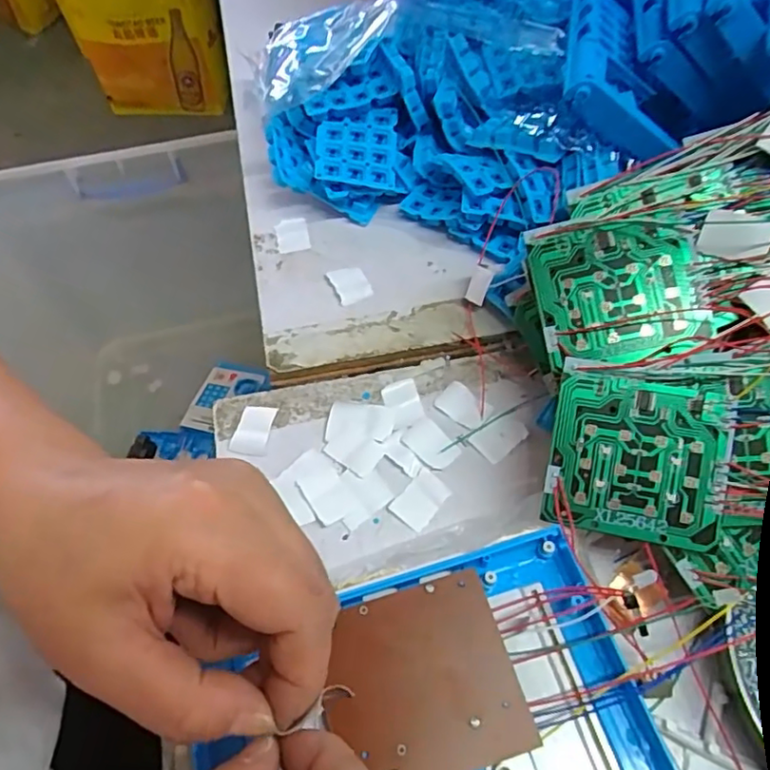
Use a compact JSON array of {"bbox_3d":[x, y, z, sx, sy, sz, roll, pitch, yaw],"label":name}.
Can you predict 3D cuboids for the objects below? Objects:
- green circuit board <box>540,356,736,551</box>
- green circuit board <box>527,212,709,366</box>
[{"bbox_3d":[0.109,0.031,0.262,0.071,0.004,0.070,11,88,14],"label":"green circuit board"},{"bbox_3d":[0.108,-0.044,0.282,0.072,0.007,0.070,-10,80,14],"label":"green circuit board"}]

